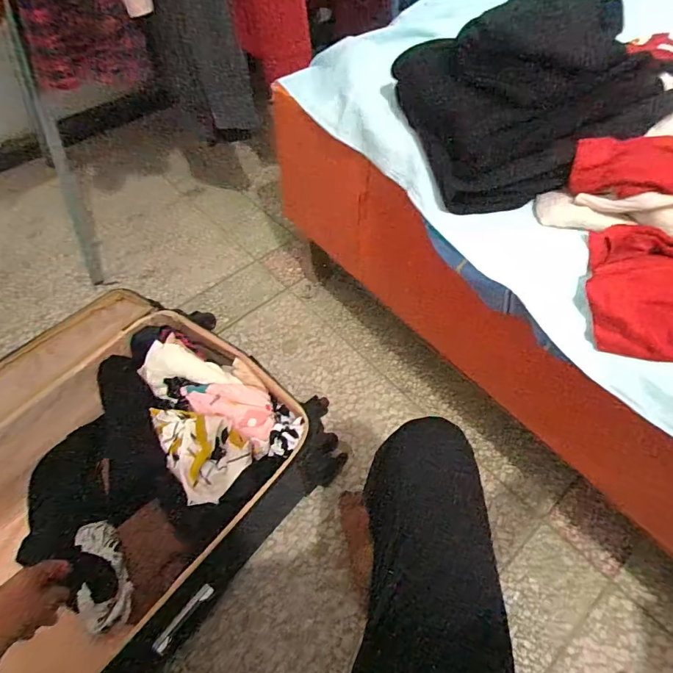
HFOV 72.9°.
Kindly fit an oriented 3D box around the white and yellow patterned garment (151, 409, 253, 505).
[{"bbox_3d":[-0.235,0.181,0.786,0.125,0.039,0.201,-31,60,-21],"label":"white and yellow patterned garment"}]

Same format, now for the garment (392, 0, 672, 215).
[{"bbox_3d":[0.260,-0.339,0.631,0.321,0.147,0.255,-19,56,-13],"label":"garment"}]

